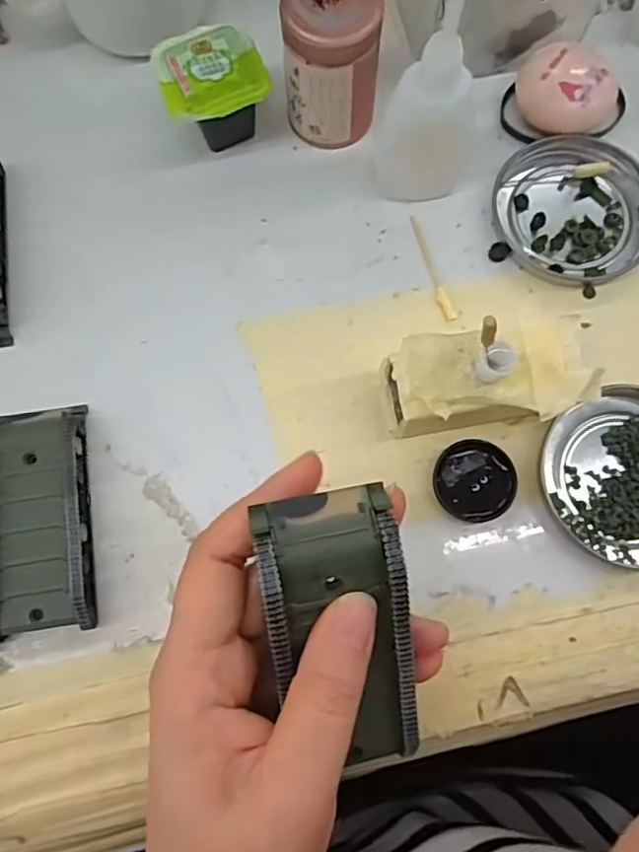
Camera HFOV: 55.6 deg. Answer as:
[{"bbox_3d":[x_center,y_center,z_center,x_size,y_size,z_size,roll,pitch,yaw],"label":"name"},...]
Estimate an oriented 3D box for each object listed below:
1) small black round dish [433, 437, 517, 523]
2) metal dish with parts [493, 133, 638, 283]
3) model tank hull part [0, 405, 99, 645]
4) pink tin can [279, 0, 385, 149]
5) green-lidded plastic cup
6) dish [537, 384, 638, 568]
[{"bbox_3d":[0.069,0.024,0.269,0.035,0.005,0.035,0,77,1],"label":"small black round dish"},{"bbox_3d":[0.127,-0.109,0.302,0.074,0.007,0.075,0,77,1],"label":"metal dish with parts"},{"bbox_3d":[-0.122,0.039,0.261,0.045,0.019,0.096,-10,77,-2],"label":"model tank hull part"},{"bbox_3d":[0.006,-0.172,0.290,0.043,0.063,0.041,0,77,1],"label":"pink tin can"},{"bbox_3d":[-0.051,-0.164,0.301,0.048,0.039,0.044,-21,78,-4],"label":"green-lidded plastic cup"},{"bbox_3d":[0.140,0.023,0.269,0.073,0.010,0.077,0,77,1],"label":"dish"}]

